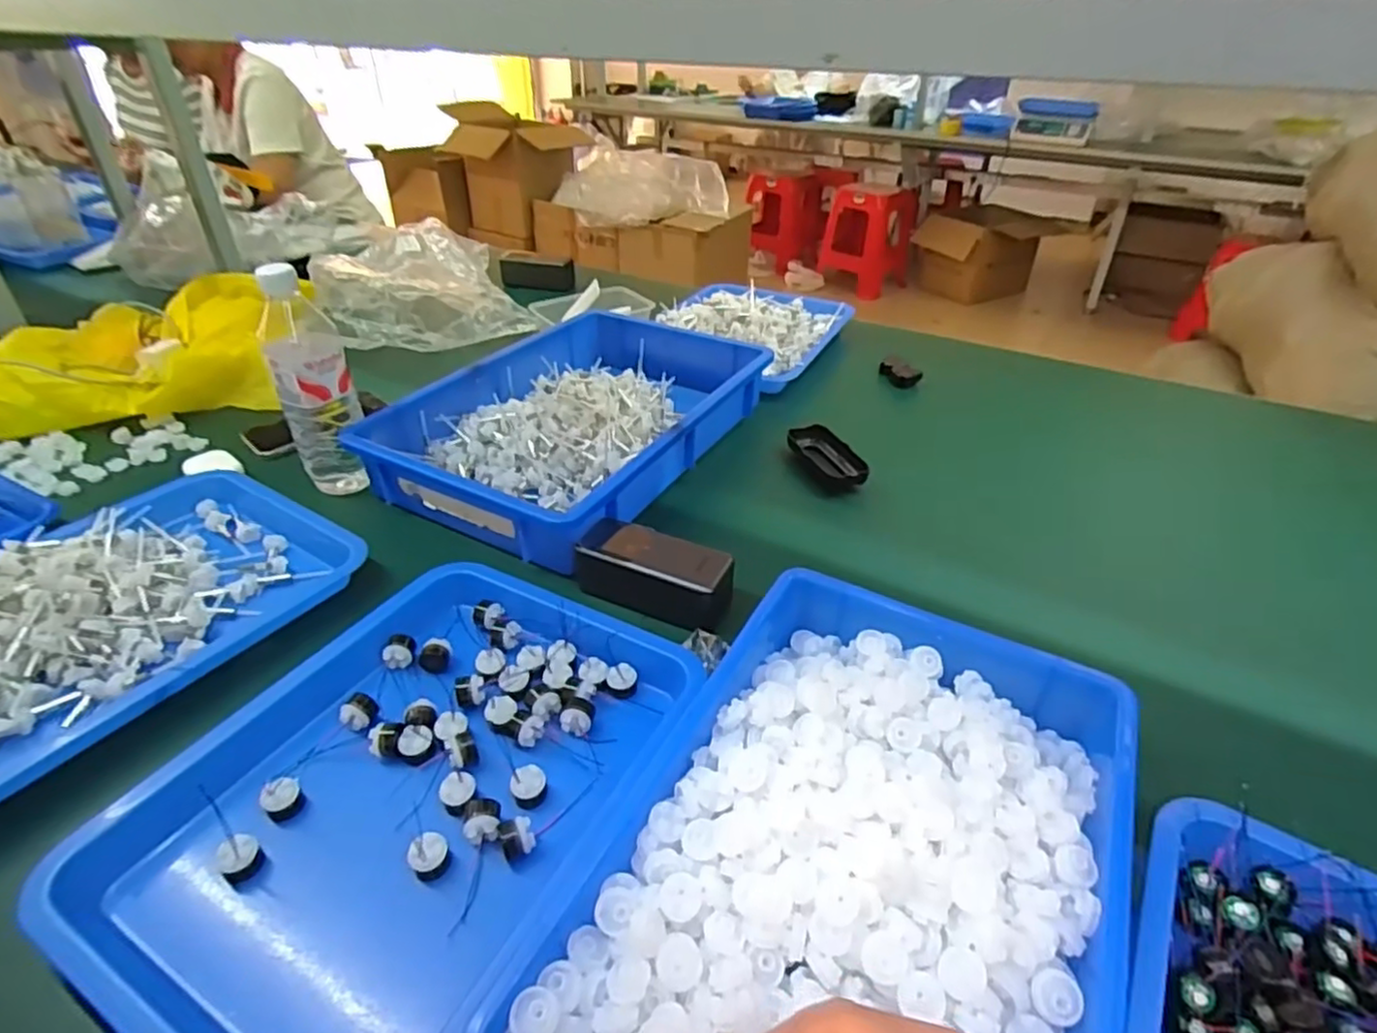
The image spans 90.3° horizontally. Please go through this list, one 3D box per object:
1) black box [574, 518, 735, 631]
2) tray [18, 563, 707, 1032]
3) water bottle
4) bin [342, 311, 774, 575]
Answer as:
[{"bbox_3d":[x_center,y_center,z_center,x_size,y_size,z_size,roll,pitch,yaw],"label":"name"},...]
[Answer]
[{"bbox_3d":[-0.029,0.045,0.588,0.134,0.046,0.066,19,40,23],"label":"black box"},{"bbox_3d":[-0.176,0.164,0.438,0.281,0.059,0.336,19,40,23],"label":"tray"},{"bbox_3d":[-0.372,-0.133,0.680,0.068,0.212,0.071,-17,40,-23],"label":"water bottle"},{"bbox_3d":[-0.122,-0.120,0.799,0.303,0.065,0.438,17,39,21],"label":"bin"}]

